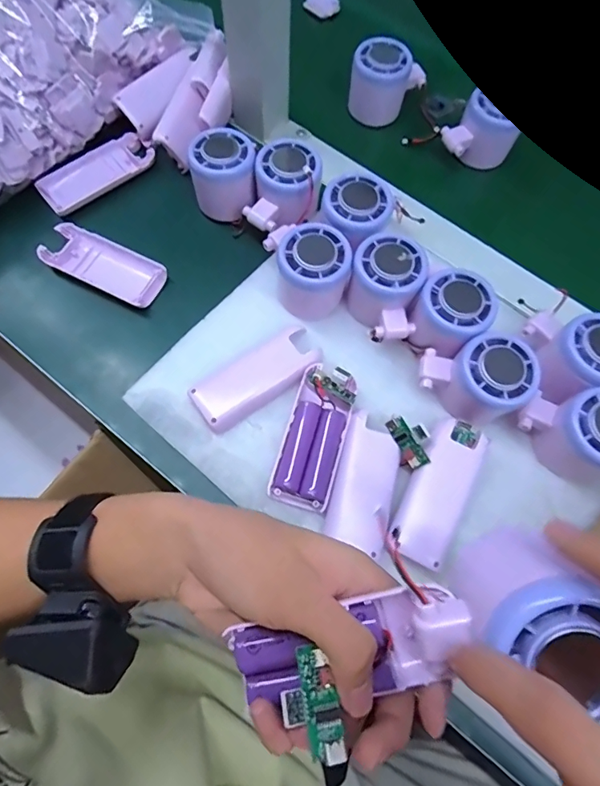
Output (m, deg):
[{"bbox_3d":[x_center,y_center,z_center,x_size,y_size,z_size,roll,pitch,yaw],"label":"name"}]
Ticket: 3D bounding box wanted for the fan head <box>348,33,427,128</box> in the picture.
[{"bbox_3d":[0.084,-0.307,0.452,0.058,0.056,0.055,1,71,-2],"label":"fan head"}]

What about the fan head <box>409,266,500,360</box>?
[{"bbox_3d":[0.114,-0.057,0.353,0.055,0.056,0.060,38,74,11],"label":"fan head"}]

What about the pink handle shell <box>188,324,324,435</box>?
[{"bbox_3d":[-0.034,-0.012,0.355,0.101,0.016,0.042,-34,75,-13],"label":"pink handle shell"}]

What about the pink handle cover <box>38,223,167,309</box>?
[{"bbox_3d":[-0.170,-0.110,0.394,0.105,0.014,0.045,26,72,7],"label":"pink handle cover"}]

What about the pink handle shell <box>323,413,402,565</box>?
[{"bbox_3d":[0.047,0.065,0.329,0.041,0.022,0.093,15,71,3],"label":"pink handle shell"}]

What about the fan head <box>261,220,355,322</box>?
[{"bbox_3d":[0.009,-0.094,0.360,0.054,0.056,0.057,-22,73,-9],"label":"fan head"}]

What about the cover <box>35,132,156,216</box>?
[{"bbox_3d":[-0.189,-0.205,0.425,0.103,0.015,0.043,-41,77,-14],"label":"cover"}]

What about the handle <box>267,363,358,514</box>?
[{"bbox_3d":[0.011,0.032,0.338,0.042,0.026,0.104,16,71,4],"label":"handle"}]

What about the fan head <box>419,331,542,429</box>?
[{"bbox_3d":[0.128,-0.012,0.341,0.073,0.058,0.052,28,72,7],"label":"fan head"}]

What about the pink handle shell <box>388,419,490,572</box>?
[{"bbox_3d":[0.098,0.072,0.327,0.039,0.022,0.099,27,72,7],"label":"pink handle shell"}]

